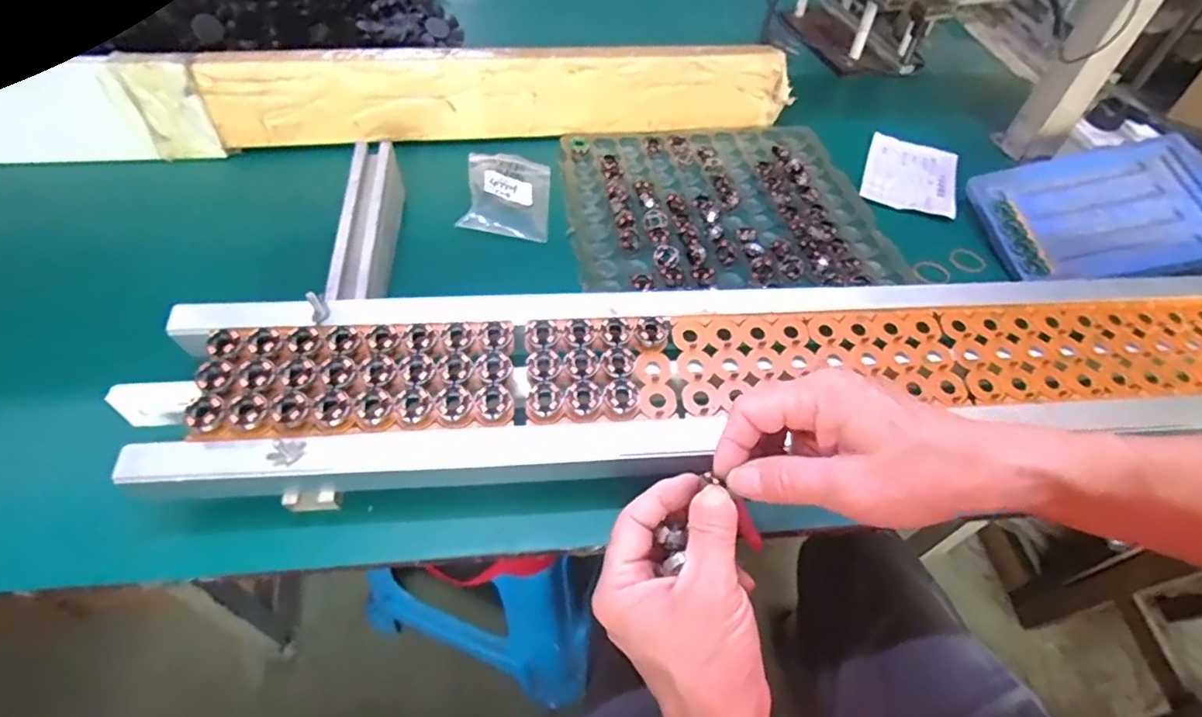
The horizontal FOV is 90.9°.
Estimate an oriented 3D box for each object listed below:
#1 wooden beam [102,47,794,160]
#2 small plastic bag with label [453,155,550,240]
[{"bbox_3d":[-0.129,-0.300,0.668,0.715,0.086,0.060,-4,52,-7],"label":"wooden beam"},{"bbox_3d":[-0.098,-0.176,0.620,0.085,0.015,0.124,2,52,-2],"label":"small plastic bag with label"}]

